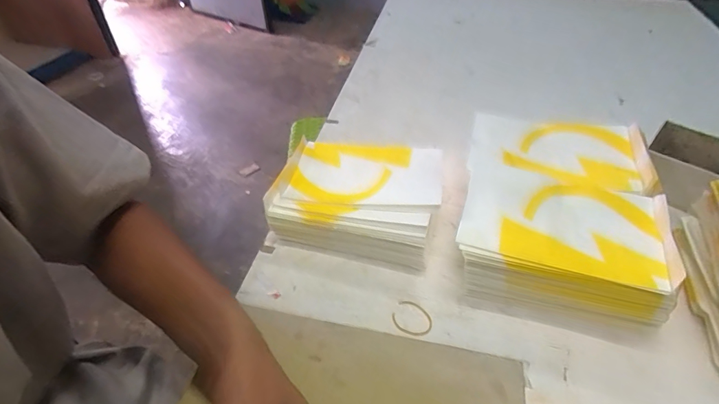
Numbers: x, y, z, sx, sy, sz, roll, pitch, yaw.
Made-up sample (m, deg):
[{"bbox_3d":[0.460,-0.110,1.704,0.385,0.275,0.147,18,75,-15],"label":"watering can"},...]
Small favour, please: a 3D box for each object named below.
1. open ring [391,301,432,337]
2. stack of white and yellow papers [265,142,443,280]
[{"bbox_3d":[0.053,0.114,0.390,0.038,0.004,0.034,20,47,20],"label":"open ring"},{"bbox_3d":[-0.001,-0.010,0.477,0.184,0.067,0.147,12,45,12],"label":"stack of white and yellow papers"}]

